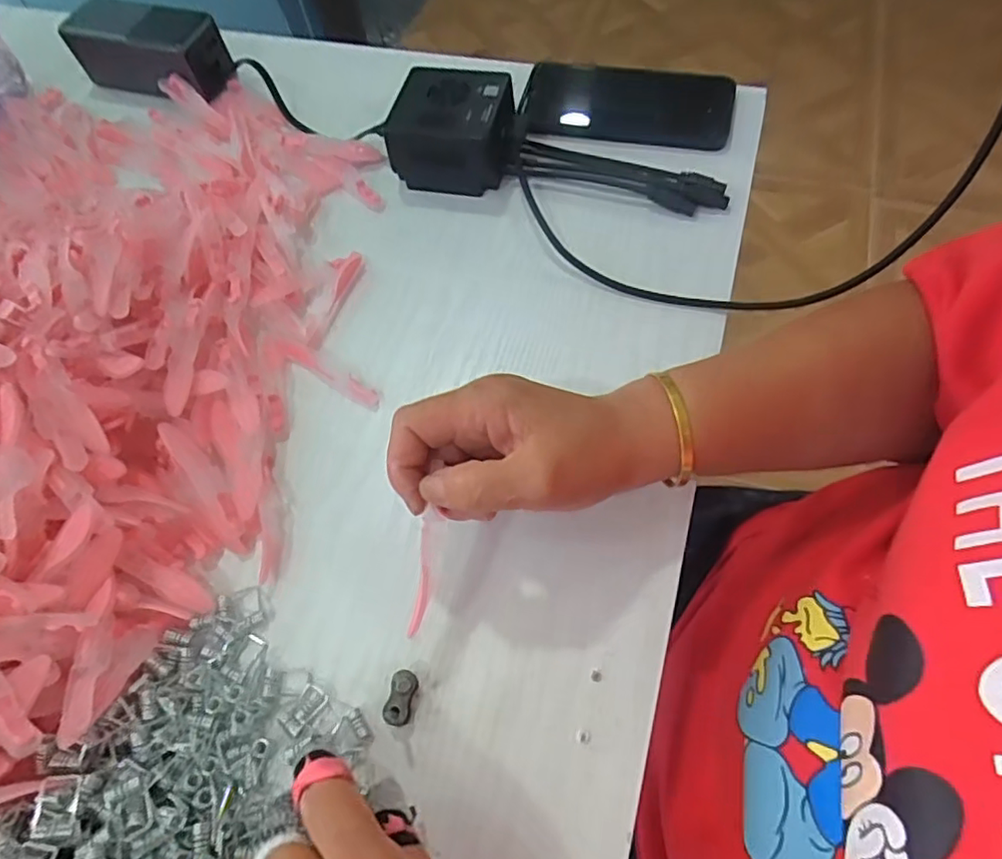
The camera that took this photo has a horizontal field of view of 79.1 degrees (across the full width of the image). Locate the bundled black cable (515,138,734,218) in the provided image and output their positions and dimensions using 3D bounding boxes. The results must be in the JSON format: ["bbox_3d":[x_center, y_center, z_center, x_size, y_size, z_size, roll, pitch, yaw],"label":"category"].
[{"bbox_3d":[0.084,-0.176,0.425,0.144,0.012,0.033,18,64,13],"label":"bundled black cable"}]

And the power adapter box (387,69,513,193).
[{"bbox_3d":[-0.032,-0.212,0.433,0.079,0.049,0.070,8,62,9],"label":"power adapter box"}]

